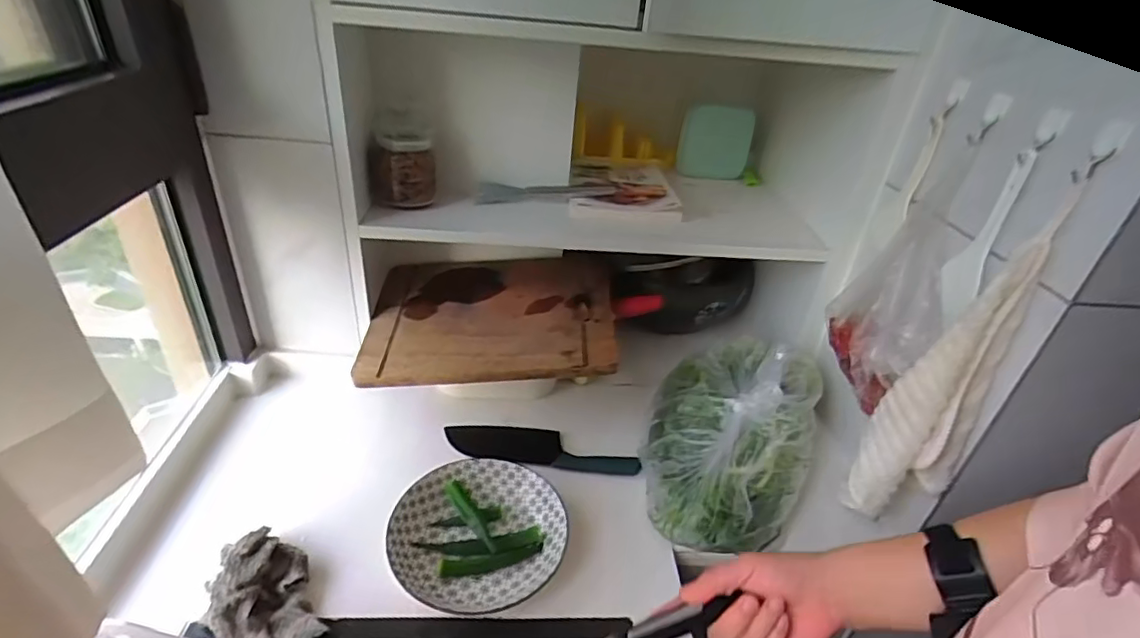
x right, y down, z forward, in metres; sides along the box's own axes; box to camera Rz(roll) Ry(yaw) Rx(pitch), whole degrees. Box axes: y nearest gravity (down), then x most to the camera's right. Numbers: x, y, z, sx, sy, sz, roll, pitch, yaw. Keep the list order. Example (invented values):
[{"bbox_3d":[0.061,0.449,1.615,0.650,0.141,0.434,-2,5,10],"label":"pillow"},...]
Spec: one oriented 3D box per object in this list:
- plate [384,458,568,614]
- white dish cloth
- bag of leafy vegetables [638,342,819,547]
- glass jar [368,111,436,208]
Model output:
[{"bbox_3d":[-0.107,0.254,0.669,0.194,0.056,0.176,1,33,-7],"label":"plate"},{"bbox_3d":[0.398,0.062,0.598,0.088,0.348,0.095,32,41,34],"label":"white dish cloth"},{"bbox_3d":[0.222,0.137,0.773,0.212,0.115,0.356,17,34,16],"label":"bag of leafy vegetables"},{"bbox_3d":[-0.240,-0.231,0.810,0.086,0.114,0.086,-4,34,-15],"label":"glass jar"}]

